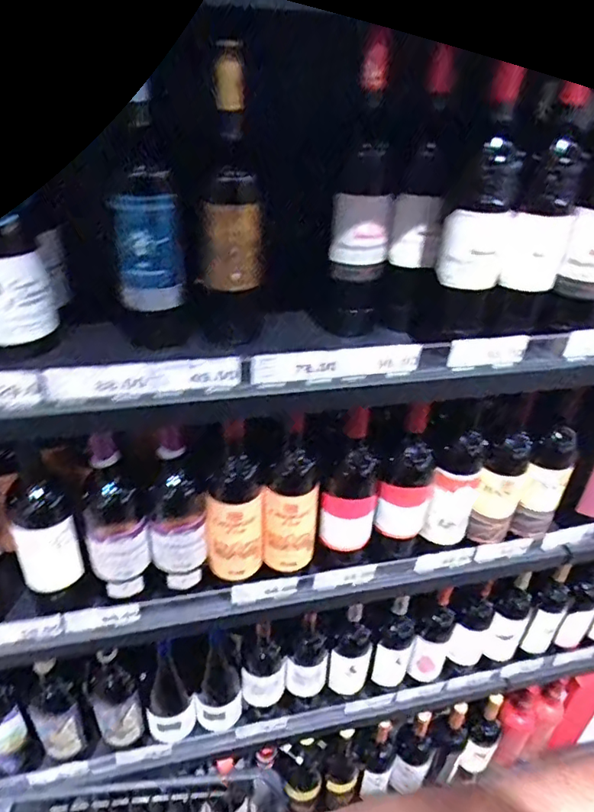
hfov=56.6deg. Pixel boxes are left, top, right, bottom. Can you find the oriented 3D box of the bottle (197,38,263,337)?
[{"bbox_3d":[-0.071,-0.207,0.595,0.068,0.299,0.073,6,34,3],"label":"bottle"}]

